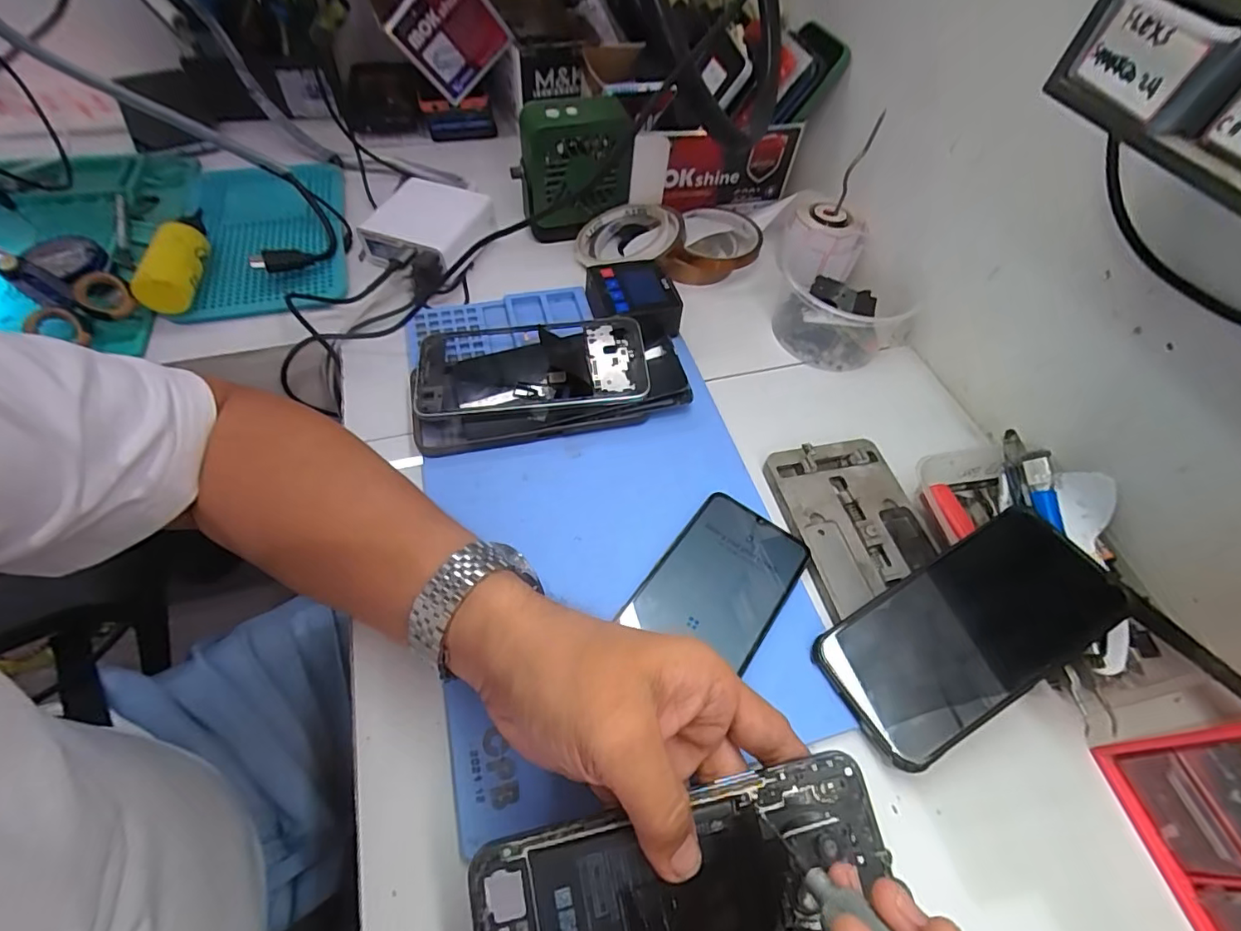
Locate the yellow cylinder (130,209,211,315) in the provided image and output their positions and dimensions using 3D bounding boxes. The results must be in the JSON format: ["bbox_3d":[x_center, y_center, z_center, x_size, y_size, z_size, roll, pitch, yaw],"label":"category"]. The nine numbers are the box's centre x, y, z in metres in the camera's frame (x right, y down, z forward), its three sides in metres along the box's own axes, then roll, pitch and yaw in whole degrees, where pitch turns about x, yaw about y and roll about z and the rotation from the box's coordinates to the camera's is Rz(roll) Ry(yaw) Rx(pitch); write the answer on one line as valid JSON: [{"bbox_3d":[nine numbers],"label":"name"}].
[{"bbox_3d":[-0.363,-0.174,0.444,0.035,0.038,0.106,-4,57,-6],"label":"yellow cylinder"}]

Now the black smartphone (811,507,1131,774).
[{"bbox_3d":[0.196,0.091,0.300,0.163,0.008,0.075,-31,63,-6],"label":"black smartphone"}]

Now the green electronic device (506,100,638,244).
[{"bbox_3d":[-0.040,-0.270,0.489,0.104,0.114,0.033,-14,59,-13],"label":"green electronic device"}]

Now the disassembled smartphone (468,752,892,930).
[{"bbox_3d":[0.026,0.167,0.203,0.157,0.004,0.071,-12,74,-6],"label":"disassembled smartphone"}]

